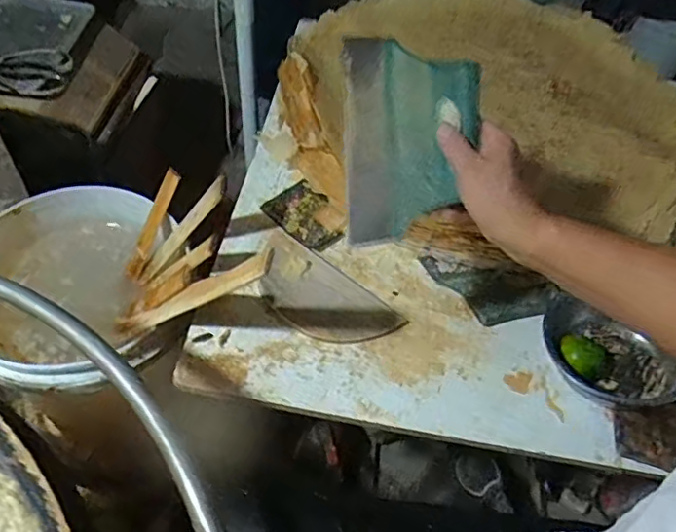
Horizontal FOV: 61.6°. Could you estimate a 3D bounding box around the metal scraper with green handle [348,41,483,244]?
[{"bbox_3d":[0.069,-0.120,0.522,0.120,0.015,0.186,-2,85,6],"label":"metal scraper with green handle"}]

